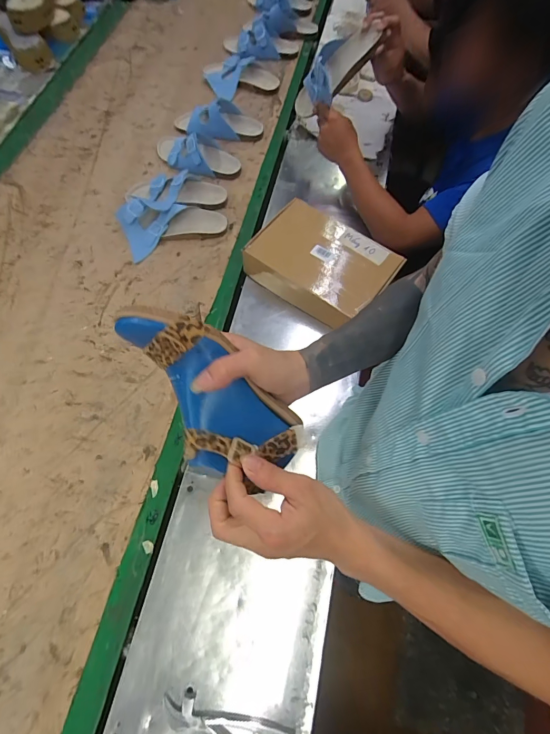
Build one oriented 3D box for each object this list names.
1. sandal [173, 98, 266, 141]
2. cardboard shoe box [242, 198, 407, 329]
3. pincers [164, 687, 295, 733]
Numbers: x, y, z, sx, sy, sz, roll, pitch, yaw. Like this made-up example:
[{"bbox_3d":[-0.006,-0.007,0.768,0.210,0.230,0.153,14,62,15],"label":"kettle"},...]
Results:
[{"bbox_3d":[-0.160,-0.693,0.988,0.242,0.059,0.110,-7,66,-3],"label":"sandal"},{"bbox_3d":[0.113,-0.236,0.798,0.281,0.100,0.229,37,72,15],"label":"cardboard shoe box"},{"bbox_3d":[-0.071,0.524,0.513,0.190,0.025,0.053,16,67,7],"label":"pincers"}]

